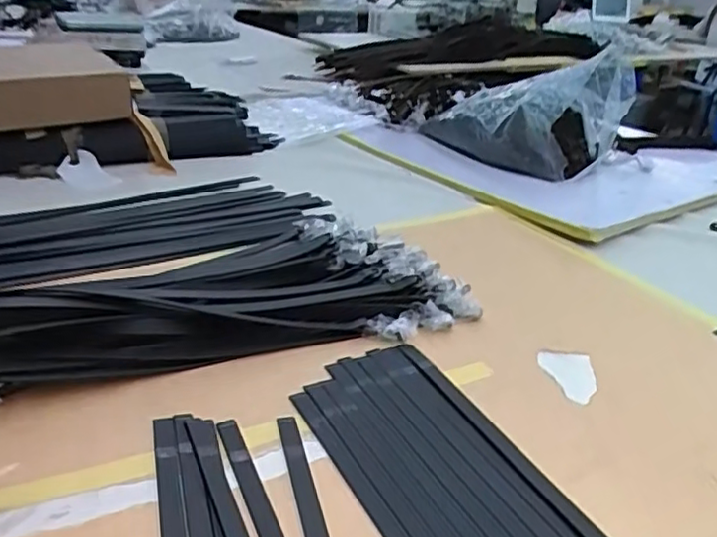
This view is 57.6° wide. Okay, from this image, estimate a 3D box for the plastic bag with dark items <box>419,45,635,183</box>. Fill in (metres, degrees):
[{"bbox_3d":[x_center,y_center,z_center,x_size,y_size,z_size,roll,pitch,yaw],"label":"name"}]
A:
[{"bbox_3d":[0.318,-0.302,1.258,0.392,0.176,0.255,9,27,13],"label":"plastic bag with dark items"}]

